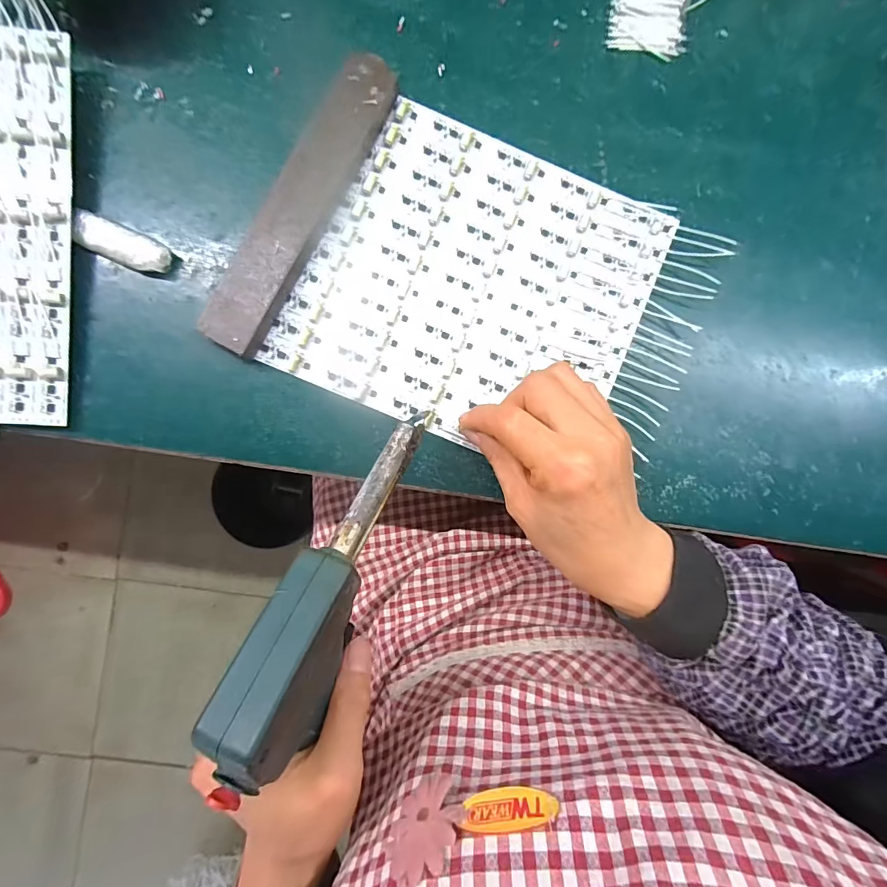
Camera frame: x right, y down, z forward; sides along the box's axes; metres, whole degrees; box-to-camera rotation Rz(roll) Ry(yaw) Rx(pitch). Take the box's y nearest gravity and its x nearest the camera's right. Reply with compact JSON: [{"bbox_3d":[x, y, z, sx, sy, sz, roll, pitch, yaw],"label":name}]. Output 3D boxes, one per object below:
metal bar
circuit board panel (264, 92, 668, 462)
[{"bbox_3d":[-0.090,-0.148,0.270,0.037,0.020,0.196,29,87,-3],"label":"metal bar"},{"bbox_3d":[0.023,-0.101,0.287,0.211,0.006,0.192,23,87,-3],"label":"circuit board panel"}]

